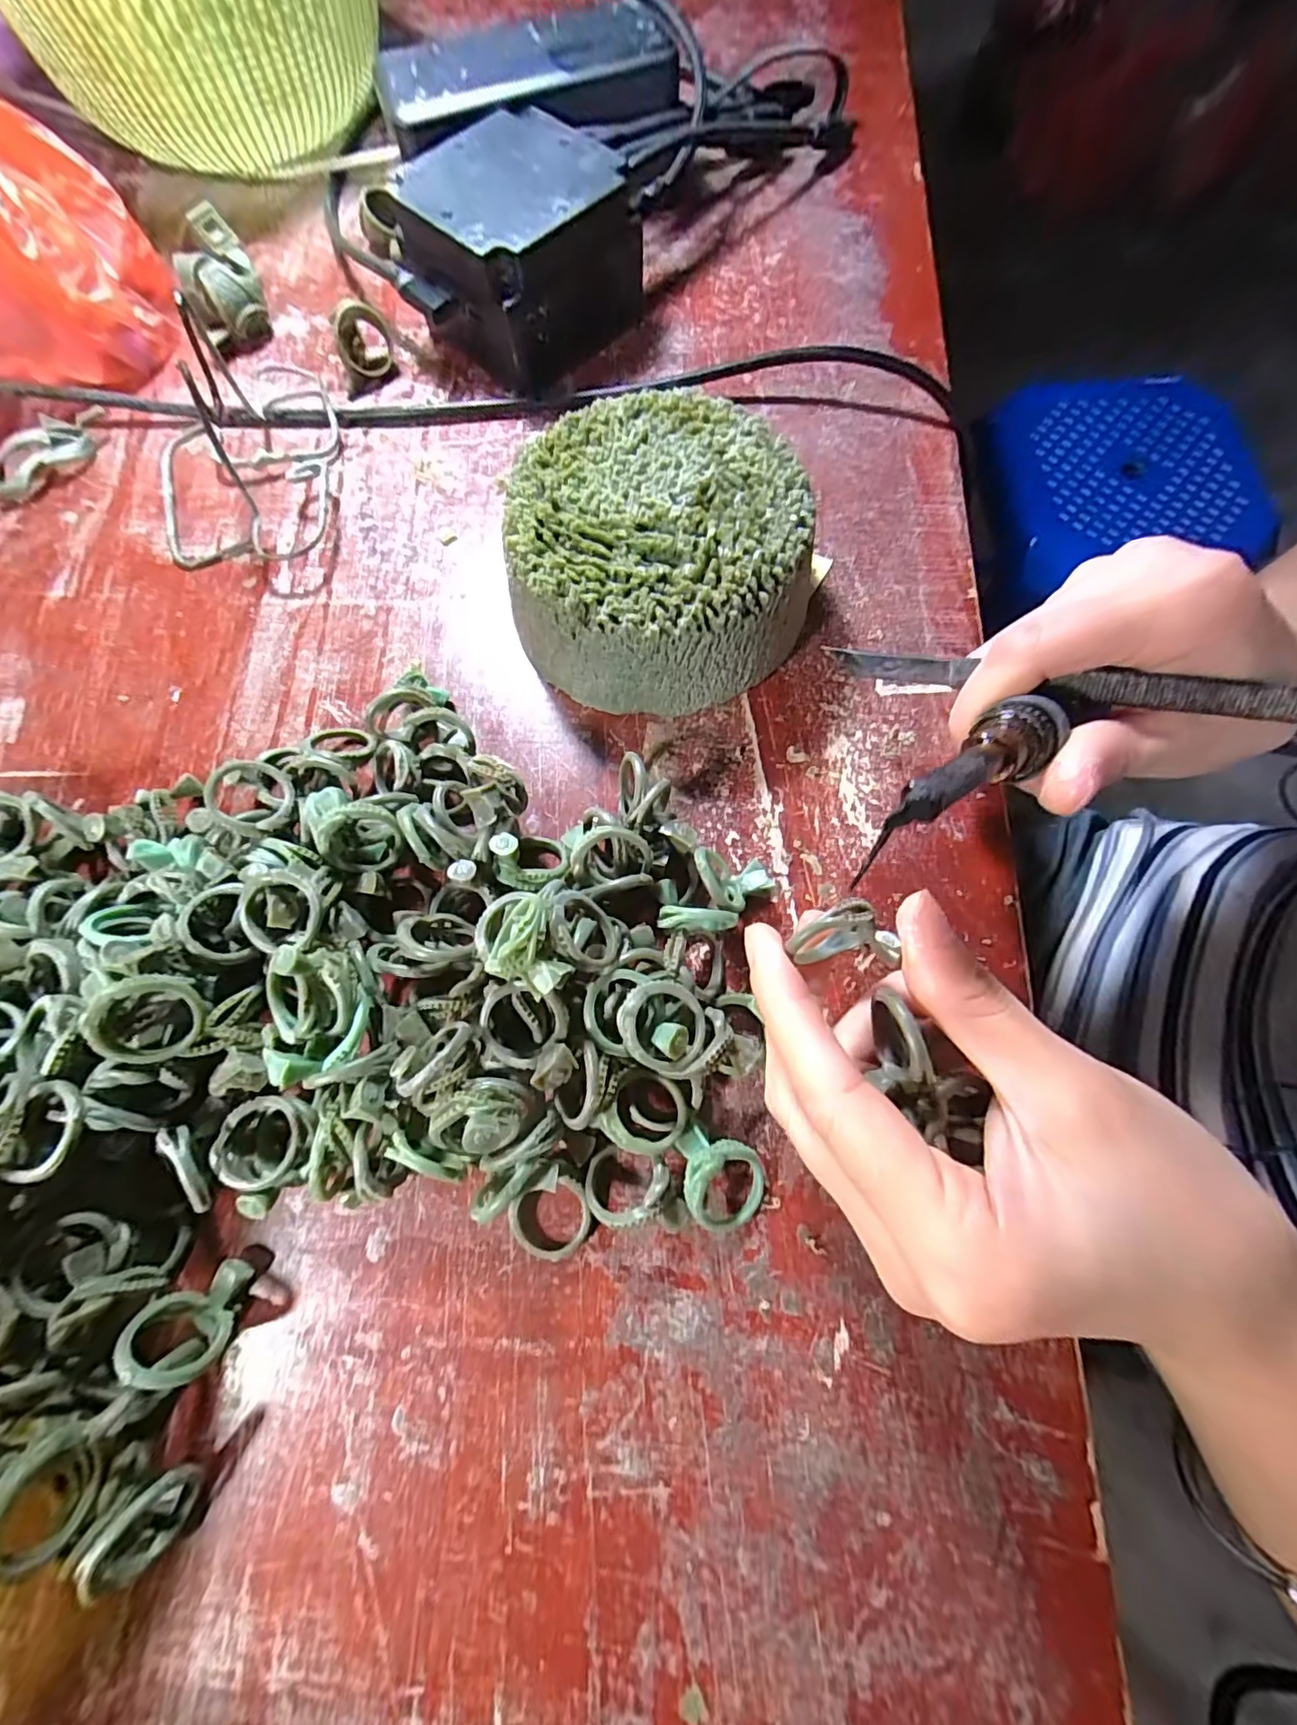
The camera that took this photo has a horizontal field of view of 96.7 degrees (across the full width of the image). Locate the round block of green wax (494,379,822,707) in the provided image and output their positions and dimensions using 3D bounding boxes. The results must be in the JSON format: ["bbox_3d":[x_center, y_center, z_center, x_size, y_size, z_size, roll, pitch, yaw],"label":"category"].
[{"bbox_3d":[0.004,-0.106,0.203,0.096,0.046,0.095,0,73,1],"label":"round block of green wax"}]

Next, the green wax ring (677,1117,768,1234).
[{"bbox_3d":[0.021,0.086,0.159,0.022,0.016,0.027,-11,73,-2],"label":"green wax ring"}]

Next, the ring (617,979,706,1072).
[{"bbox_3d":[0.004,0.044,0.156,0.024,0.004,0.023,6,71,-18],"label":"ring"}]

